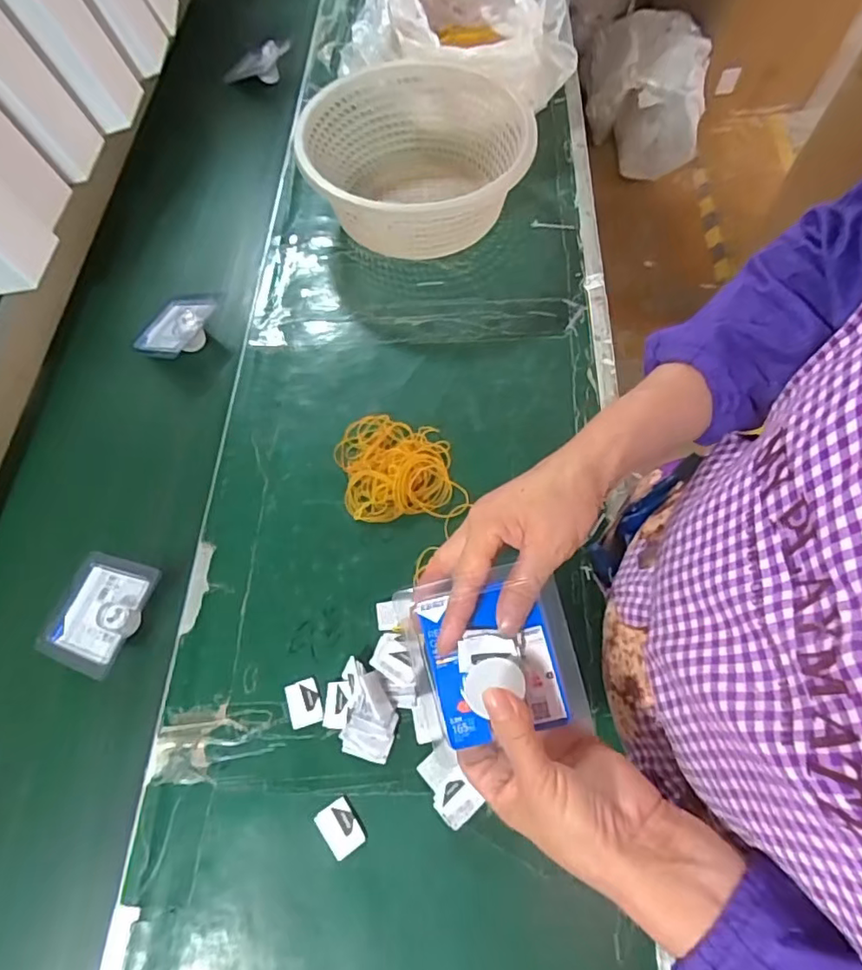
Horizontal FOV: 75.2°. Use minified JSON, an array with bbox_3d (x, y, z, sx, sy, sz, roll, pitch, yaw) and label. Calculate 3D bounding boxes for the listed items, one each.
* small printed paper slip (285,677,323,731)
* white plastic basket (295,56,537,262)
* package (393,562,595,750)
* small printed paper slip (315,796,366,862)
[{"bbox_3d":[-0.108,0.185,0.475,0.029,0.005,0.037,-20,64,-1],"label":"small printed paper slip"},{"bbox_3d":[-0.017,-0.390,0.684,0.268,0.105,0.273,-5,65,-1],"label":"white plastic basket"},{"bbox_3d":[0.034,0.102,0.335,0.098,0.019,0.095,-14,81,7],"label":"package"},{"bbox_3d":[-0.071,0.267,0.436,0.027,0.007,0.037,-32,68,-13],"label":"small printed paper slip"}]

